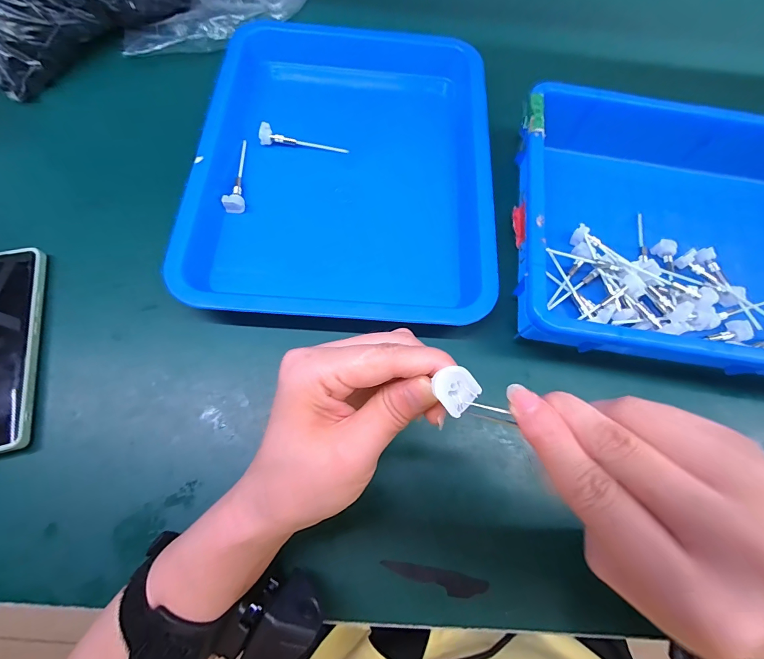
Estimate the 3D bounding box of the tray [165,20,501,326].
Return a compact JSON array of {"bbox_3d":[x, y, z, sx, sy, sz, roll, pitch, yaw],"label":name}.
[{"bbox_3d":[-0.033,-0.157,0.339,0.261,0.032,0.318,3,71,-2],"label":"tray"}]

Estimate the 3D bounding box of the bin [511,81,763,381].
[{"bbox_3d":[0.299,-0.082,0.319,0.362,0.063,0.248,8,71,0],"label":"bin"}]

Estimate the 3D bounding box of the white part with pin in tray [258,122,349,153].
[{"bbox_3d":[-0.077,-0.189,0.357,0.086,0.013,0.019,3,71,-2],"label":"white part with pin in tray"}]

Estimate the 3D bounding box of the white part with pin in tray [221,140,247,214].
[{"bbox_3d":[-0.136,-0.144,0.336,0.017,0.013,0.080,-4,71,-4],"label":"white part with pin in tray"}]

